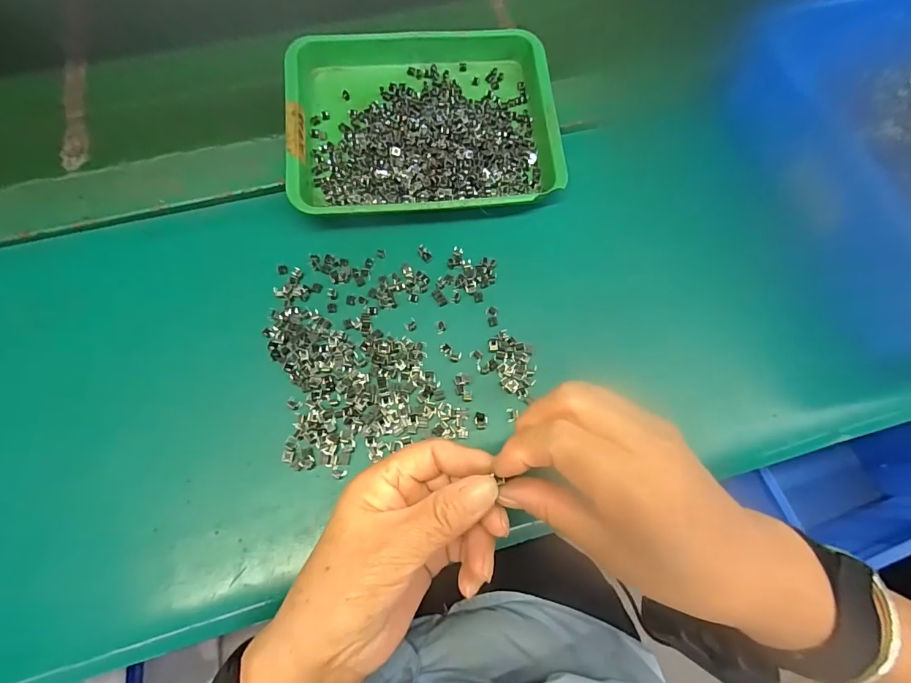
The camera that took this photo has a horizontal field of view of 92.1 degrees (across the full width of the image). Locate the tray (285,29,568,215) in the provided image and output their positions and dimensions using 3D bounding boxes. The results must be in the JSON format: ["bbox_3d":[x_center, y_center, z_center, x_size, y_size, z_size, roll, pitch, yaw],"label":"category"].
[{"bbox_3d":[-0.027,-0.191,0.364,0.212,0.030,0.187,-6,71,-1],"label":"tray"}]

